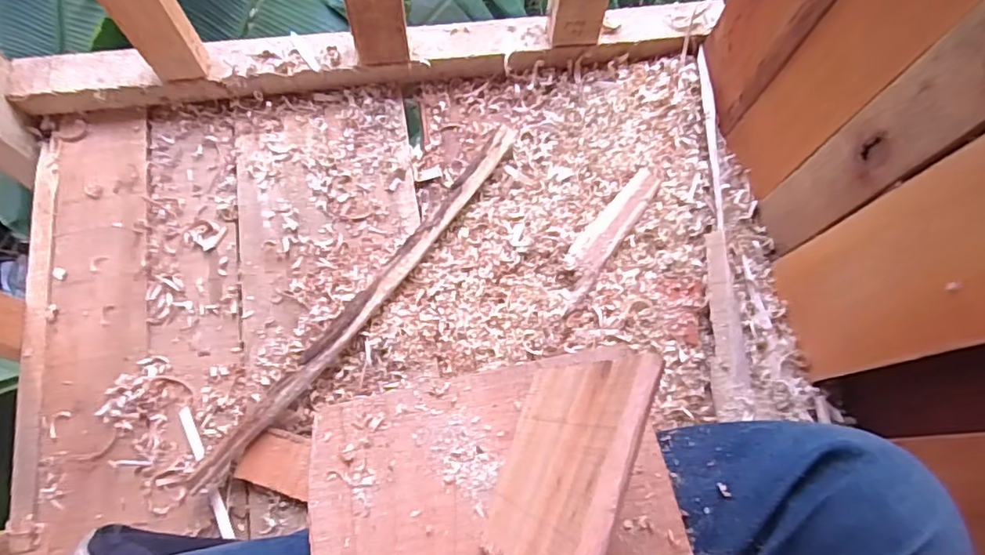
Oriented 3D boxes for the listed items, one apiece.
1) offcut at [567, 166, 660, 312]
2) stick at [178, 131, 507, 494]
[{"bbox_3d":[0.111,-0.044,0.555,0.037,0.010,0.167,33,73,10],"label":"offcut"},{"bbox_3d":[-0.112,0.015,0.526,0.025,0.022,0.432,36,74,10],"label":"stick"}]

